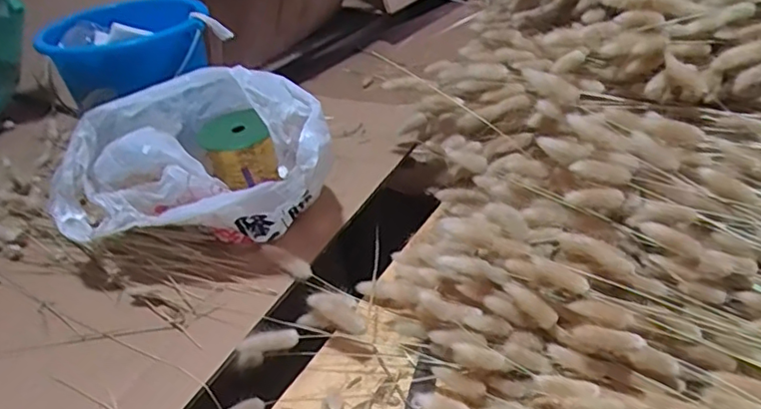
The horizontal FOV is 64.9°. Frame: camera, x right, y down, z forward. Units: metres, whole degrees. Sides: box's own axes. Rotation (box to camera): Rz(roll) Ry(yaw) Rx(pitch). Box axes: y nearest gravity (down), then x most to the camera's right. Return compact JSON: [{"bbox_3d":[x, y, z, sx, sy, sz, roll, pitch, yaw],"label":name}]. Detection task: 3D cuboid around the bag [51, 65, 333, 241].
[{"bbox_3d":[-0.191,-0.055,0.642,0.276,0.138,0.206,-5,35,2],"label":"bag"}]

